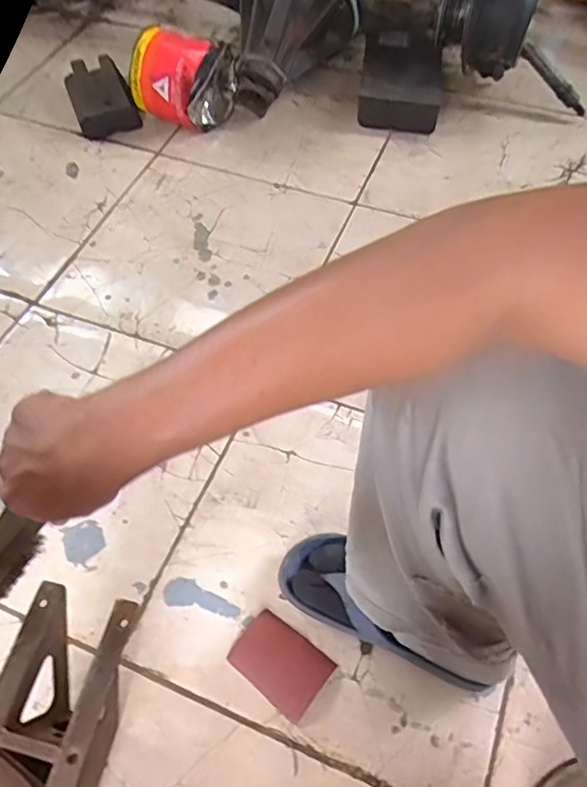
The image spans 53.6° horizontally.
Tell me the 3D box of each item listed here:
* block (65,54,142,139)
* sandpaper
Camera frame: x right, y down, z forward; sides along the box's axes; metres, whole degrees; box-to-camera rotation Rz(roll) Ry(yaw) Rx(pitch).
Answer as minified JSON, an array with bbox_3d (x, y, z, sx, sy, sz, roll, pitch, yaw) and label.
[{"bbox_3d":[-0.378,-0.579,1.136,0.110,0.057,0.206,-19,60,-12],"label":"block"},{"bbox_3d":[-0.015,0.298,0.646,0.102,0.004,0.072,32,64,22],"label":"sandpaper"}]

